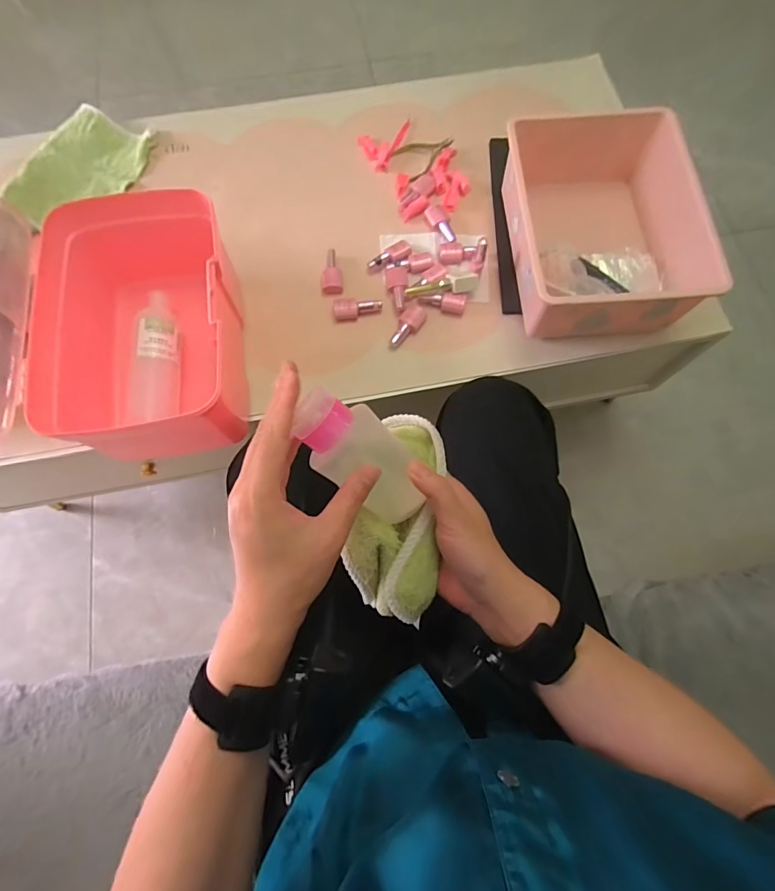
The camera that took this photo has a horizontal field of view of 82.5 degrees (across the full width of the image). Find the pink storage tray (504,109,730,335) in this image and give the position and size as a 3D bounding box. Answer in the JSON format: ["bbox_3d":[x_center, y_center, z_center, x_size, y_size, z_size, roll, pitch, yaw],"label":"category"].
[{"bbox_3d":[0.298,-0.322,0.635,0.240,0.103,0.320,-1,72,0],"label":"pink storage tray"}]

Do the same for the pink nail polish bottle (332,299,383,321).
[{"bbox_3d":[-0.045,-0.204,0.660,0.071,0.022,0.026,-3,72,-1],"label":"pink nail polish bottle"}]

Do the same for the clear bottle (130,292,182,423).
[{"bbox_3d":[-0.308,-0.125,0.590,0.051,0.041,0.198,-4,72,-1],"label":"clear bottle"}]

